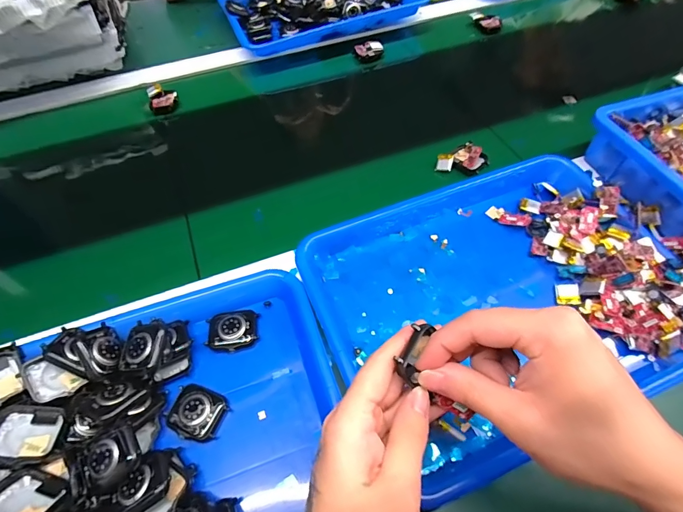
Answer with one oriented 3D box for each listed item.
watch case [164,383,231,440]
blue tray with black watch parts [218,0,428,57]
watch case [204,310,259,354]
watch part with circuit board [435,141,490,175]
[{"bbox_3d":[-0.117,0.125,0.308,0.042,0.009,0.038,18,59,13],"label":"watch case"},{"bbox_3d":[-0.045,-0.483,0.708,0.346,0.043,0.254,-16,58,-9],"label":"blue tray with black watch parts"},{"bbox_3d":[-0.100,0.068,0.349,0.045,0.012,0.036,-5,57,-2],"label":"watch case"},{"bbox_3d":[0.152,-0.122,0.476,0.061,0.022,0.040,9,57,7],"label":"watch part with circuit board"}]

